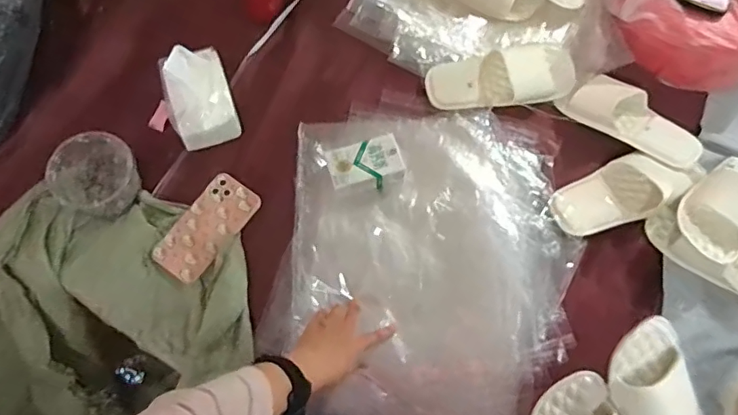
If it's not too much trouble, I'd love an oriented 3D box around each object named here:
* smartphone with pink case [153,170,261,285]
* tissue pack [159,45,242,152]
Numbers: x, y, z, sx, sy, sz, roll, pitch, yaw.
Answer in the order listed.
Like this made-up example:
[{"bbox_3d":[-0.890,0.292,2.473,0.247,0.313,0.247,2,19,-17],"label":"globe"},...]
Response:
[{"bbox_3d":[-0.238,0.029,0.794,0.087,0.017,0.164,31,73,10],"label":"smartphone with pink case"},{"bbox_3d":[-0.269,-0.172,0.824,0.113,0.122,0.129,-17,72,-7],"label":"tissue pack"}]

